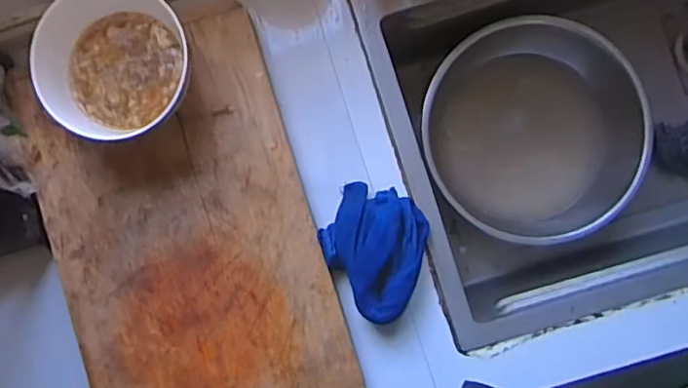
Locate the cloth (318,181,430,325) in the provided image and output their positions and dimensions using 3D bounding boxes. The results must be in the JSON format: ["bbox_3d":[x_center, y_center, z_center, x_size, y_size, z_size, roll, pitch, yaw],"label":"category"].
[{"bbox_3d":[0.029,0.061,0.601,0.108,0.055,0.131,21,89,3],"label":"cloth"}]

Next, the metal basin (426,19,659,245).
[{"bbox_3d":[0.244,-0.079,0.766,0.273,0.116,0.269,0,88,2],"label":"metal basin"}]

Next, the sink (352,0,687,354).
[{"bbox_3d":[0.375,-0.125,0.722,0.632,0.227,0.441,-18,87,1],"label":"sink"}]

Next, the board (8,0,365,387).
[{"bbox_3d":[-0.170,0.047,0.612,0.271,0.020,0.435,-18,87,1],"label":"board"}]

